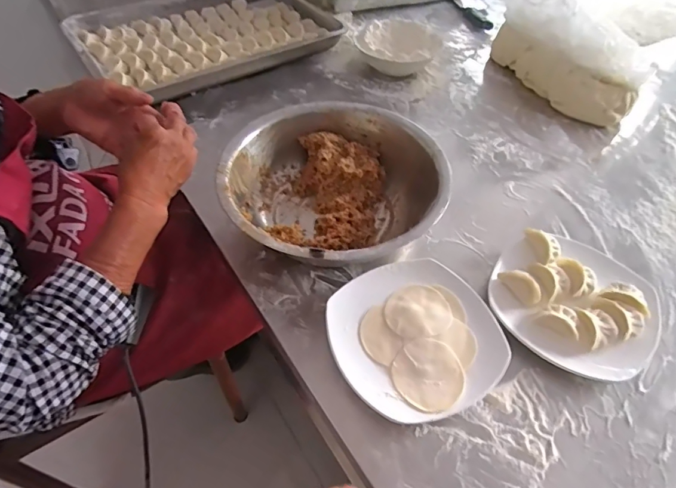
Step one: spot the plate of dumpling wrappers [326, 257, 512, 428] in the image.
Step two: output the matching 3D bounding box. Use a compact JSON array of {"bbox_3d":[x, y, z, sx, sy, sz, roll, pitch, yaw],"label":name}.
[{"bbox_3d":[0.084,0.099,0.472,0.174,0.018,0.177,-22,54,-20],"label":"plate of dumpling wrappers"}]

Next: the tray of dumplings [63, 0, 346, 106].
[{"bbox_3d":[-0.279,-0.445,0.883,0.472,0.041,0.406,-30,57,-25],"label":"tray of dumplings"}]

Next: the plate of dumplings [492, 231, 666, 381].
[{"bbox_3d":[0.280,0.060,0.504,0.179,0.033,0.183,29,54,20],"label":"plate of dumplings"}]

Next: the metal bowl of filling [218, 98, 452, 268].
[{"bbox_3d":[-0.004,-0.072,0.566,0.269,0.081,0.274,1,50,-2],"label":"metal bowl of filling"}]

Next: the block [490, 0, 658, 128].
[{"bbox_3d":[0.406,-0.352,0.770,0.096,0.154,0.298,-24,55,-21],"label":"block"}]

